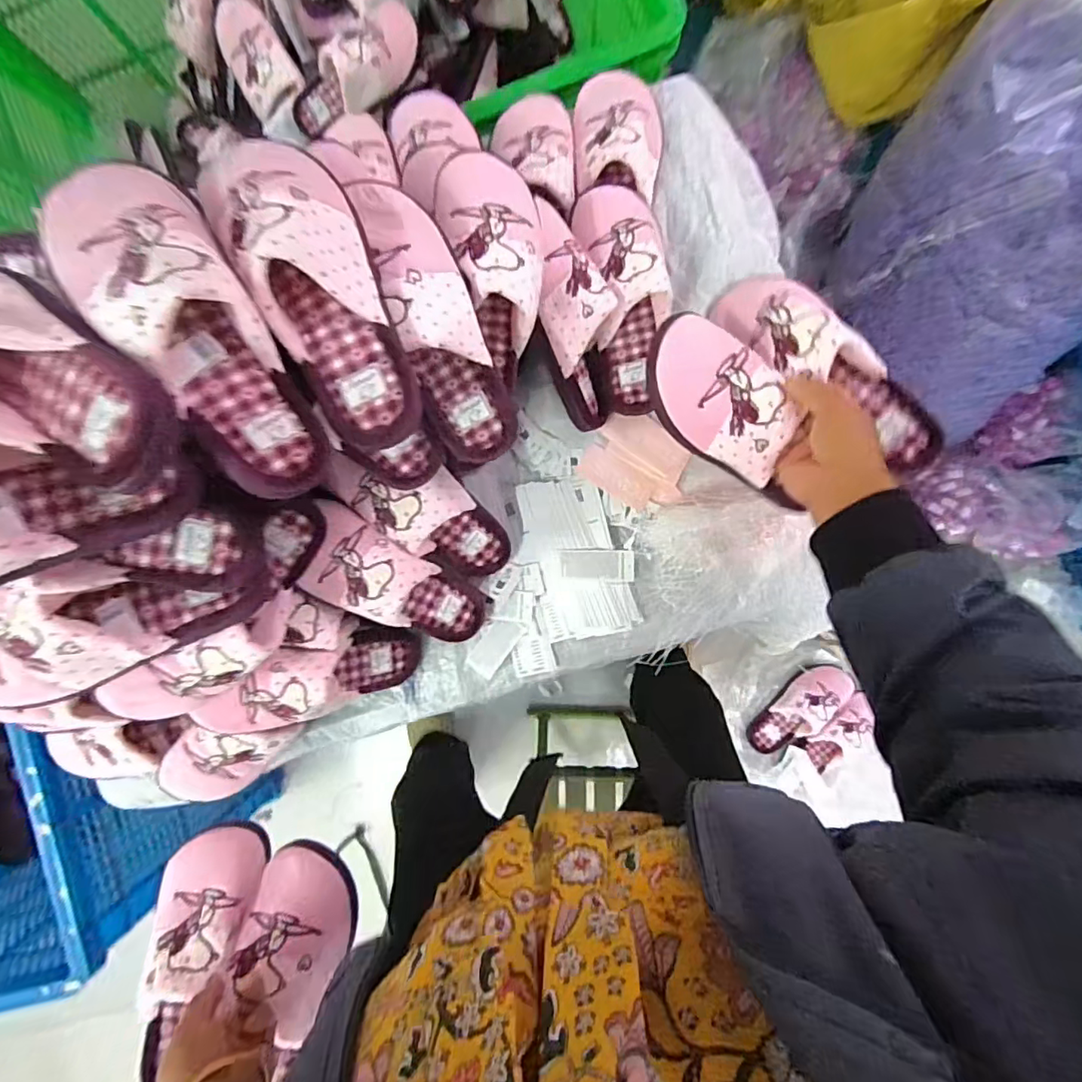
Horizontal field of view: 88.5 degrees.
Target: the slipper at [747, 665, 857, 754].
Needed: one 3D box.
[{"bbox_3d":[0.524,0.345,1.131,0.097,0.036,0.239,39,112,2],"label":"slipper"}]

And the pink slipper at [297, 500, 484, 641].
[{"bbox_3d":[-0.166,0.052,0.618,0.197,0.098,0.102,35,93,-40],"label":"pink slipper"}]

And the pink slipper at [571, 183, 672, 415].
[{"bbox_3d":[0.099,-0.270,0.628,0.096,0.088,0.250,-8,111,3],"label":"pink slipper"}]

